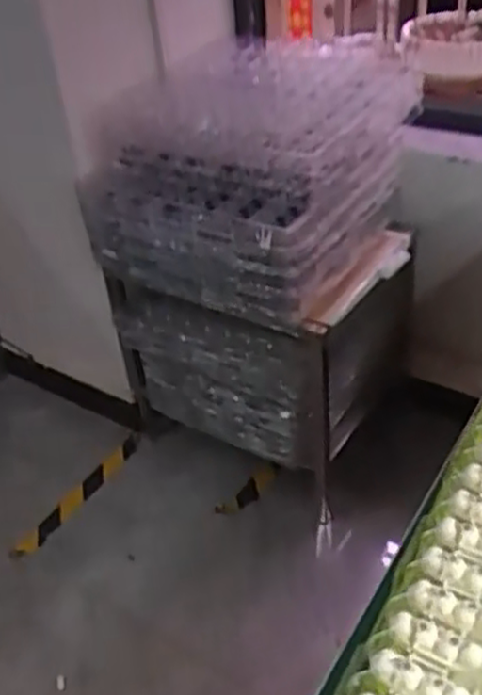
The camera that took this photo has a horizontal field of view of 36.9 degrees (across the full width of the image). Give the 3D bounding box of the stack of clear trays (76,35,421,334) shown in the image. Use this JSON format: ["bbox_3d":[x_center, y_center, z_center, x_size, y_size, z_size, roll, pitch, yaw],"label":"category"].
[{"bbox_3d":[0.033,-0.336,1.386,0.466,0.316,0.528,16,43,25],"label":"stack of clear trays"}]

